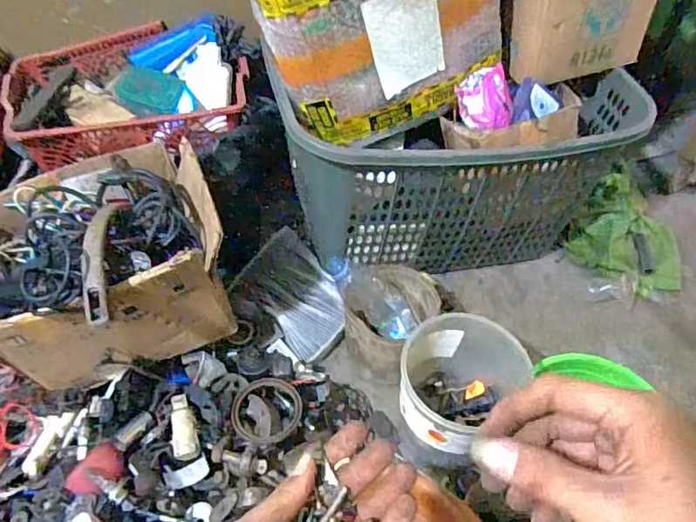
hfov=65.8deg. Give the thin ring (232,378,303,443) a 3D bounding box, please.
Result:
[{"bbox_3d":[-0.112,0.205,0.752,0.093,0.014,0.091,2,49,-2],"label":"thin ring"}]

